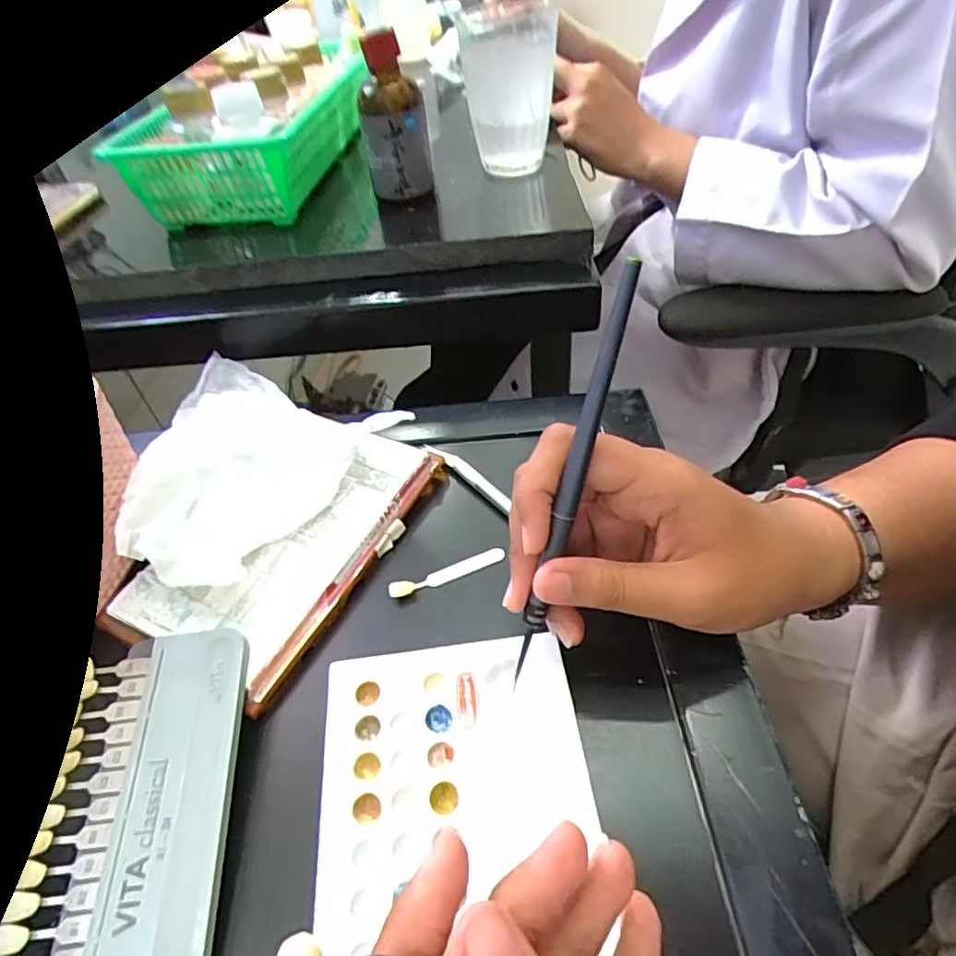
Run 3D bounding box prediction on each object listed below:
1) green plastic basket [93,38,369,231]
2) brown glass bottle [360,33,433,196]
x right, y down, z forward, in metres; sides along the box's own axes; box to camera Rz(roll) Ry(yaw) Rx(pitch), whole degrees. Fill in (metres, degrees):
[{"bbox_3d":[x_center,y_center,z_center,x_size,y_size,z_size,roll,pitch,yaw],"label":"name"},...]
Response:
[{"bbox_3d":[-0.156,-0.244,0.424,0.131,0.066,0.155,3,47,9],"label":"green plastic basket"},{"bbox_3d":[-0.055,-0.235,0.382,0.041,0.087,0.034,-7,46,-1],"label":"brown glass bottle"}]

